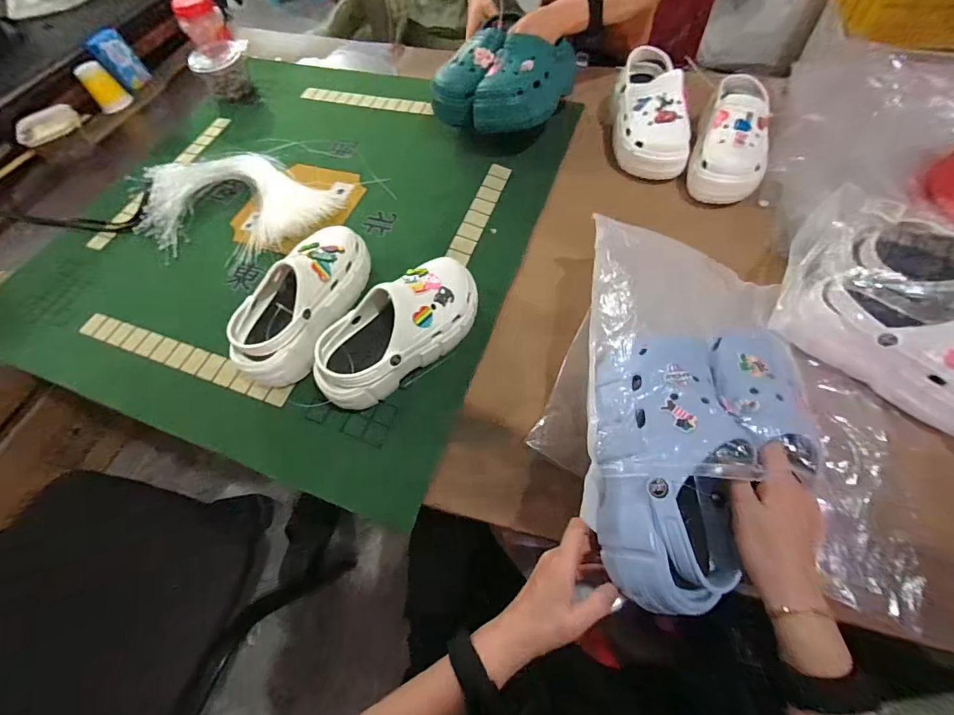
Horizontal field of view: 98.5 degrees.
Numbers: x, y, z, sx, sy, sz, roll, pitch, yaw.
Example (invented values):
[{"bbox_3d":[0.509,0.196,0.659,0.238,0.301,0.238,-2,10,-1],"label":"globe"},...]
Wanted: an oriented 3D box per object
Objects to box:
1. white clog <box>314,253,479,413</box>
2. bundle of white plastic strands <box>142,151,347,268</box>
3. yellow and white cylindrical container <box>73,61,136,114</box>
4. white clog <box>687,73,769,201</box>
[{"bbox_3d":[-0.100,-0.042,0.549,0.249,0.097,0.100,-37,66,-15],"label":"white clog"},{"bbox_3d":[-0.454,-0.278,0.760,0.363,0.041,0.239,24,66,16],"label":"bundle of white plastic strands"},{"bbox_3d":[-0.886,-0.643,0.973,0.070,0.084,0.070,-39,66,-16],"label":"yellow and white cylindrical container"},{"bbox_3d":[0.429,-0.362,0.677,0.113,0.096,0.201,22,65,15],"label":"white clog"}]

